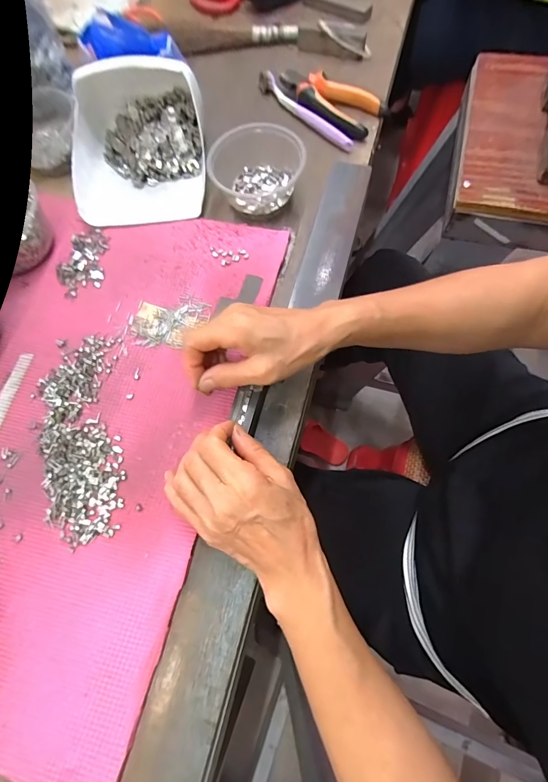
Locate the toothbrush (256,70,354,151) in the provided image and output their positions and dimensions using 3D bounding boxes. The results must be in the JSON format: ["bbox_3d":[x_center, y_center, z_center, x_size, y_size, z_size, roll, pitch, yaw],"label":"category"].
[{"bbox_3d":[0.038,-0.370,0.472,0.018,0.015,0.181,-38,72,-9],"label":"toothbrush"}]

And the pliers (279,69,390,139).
[{"bbox_3d":[0.069,-0.381,0.472,0.147,0.020,0.065,34,77,16],"label":"pliers"}]

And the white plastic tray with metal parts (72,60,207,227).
[{"bbox_3d":[-0.163,-0.299,0.423,0.150,0.078,0.169,-7,70,2],"label":"white plastic tray with metal parts"}]

